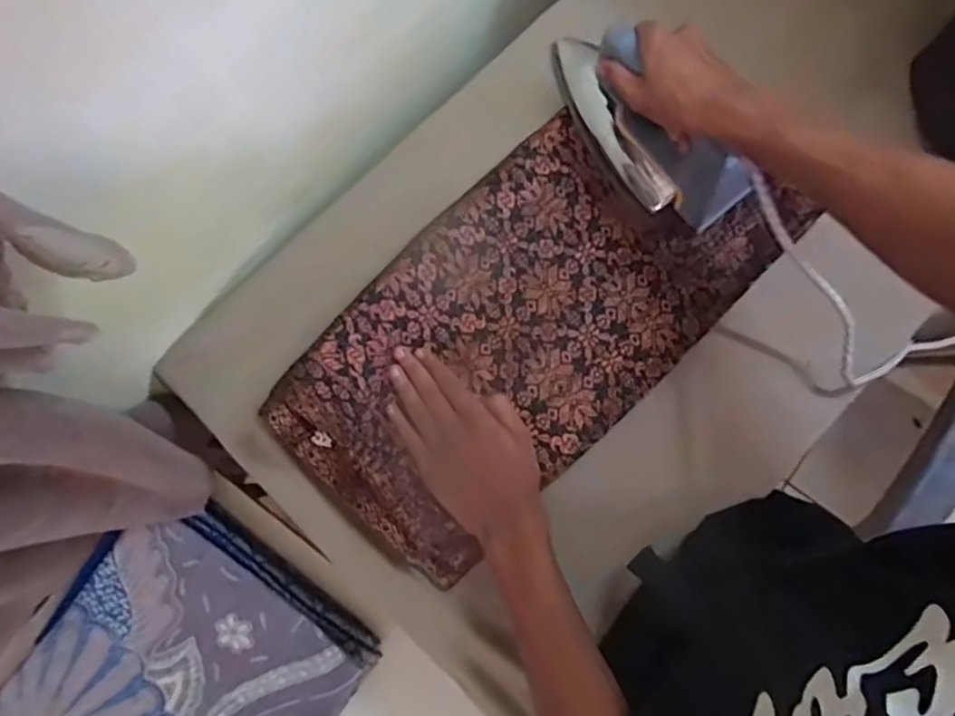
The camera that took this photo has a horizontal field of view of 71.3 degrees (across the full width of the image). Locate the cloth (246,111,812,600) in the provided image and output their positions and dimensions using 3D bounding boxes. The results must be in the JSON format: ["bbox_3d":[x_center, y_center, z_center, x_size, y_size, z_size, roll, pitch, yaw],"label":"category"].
[{"bbox_3d":[0.048,-0.040,0.599,0.452,0.037,0.240,-44,83,-7],"label":"cloth"}]

